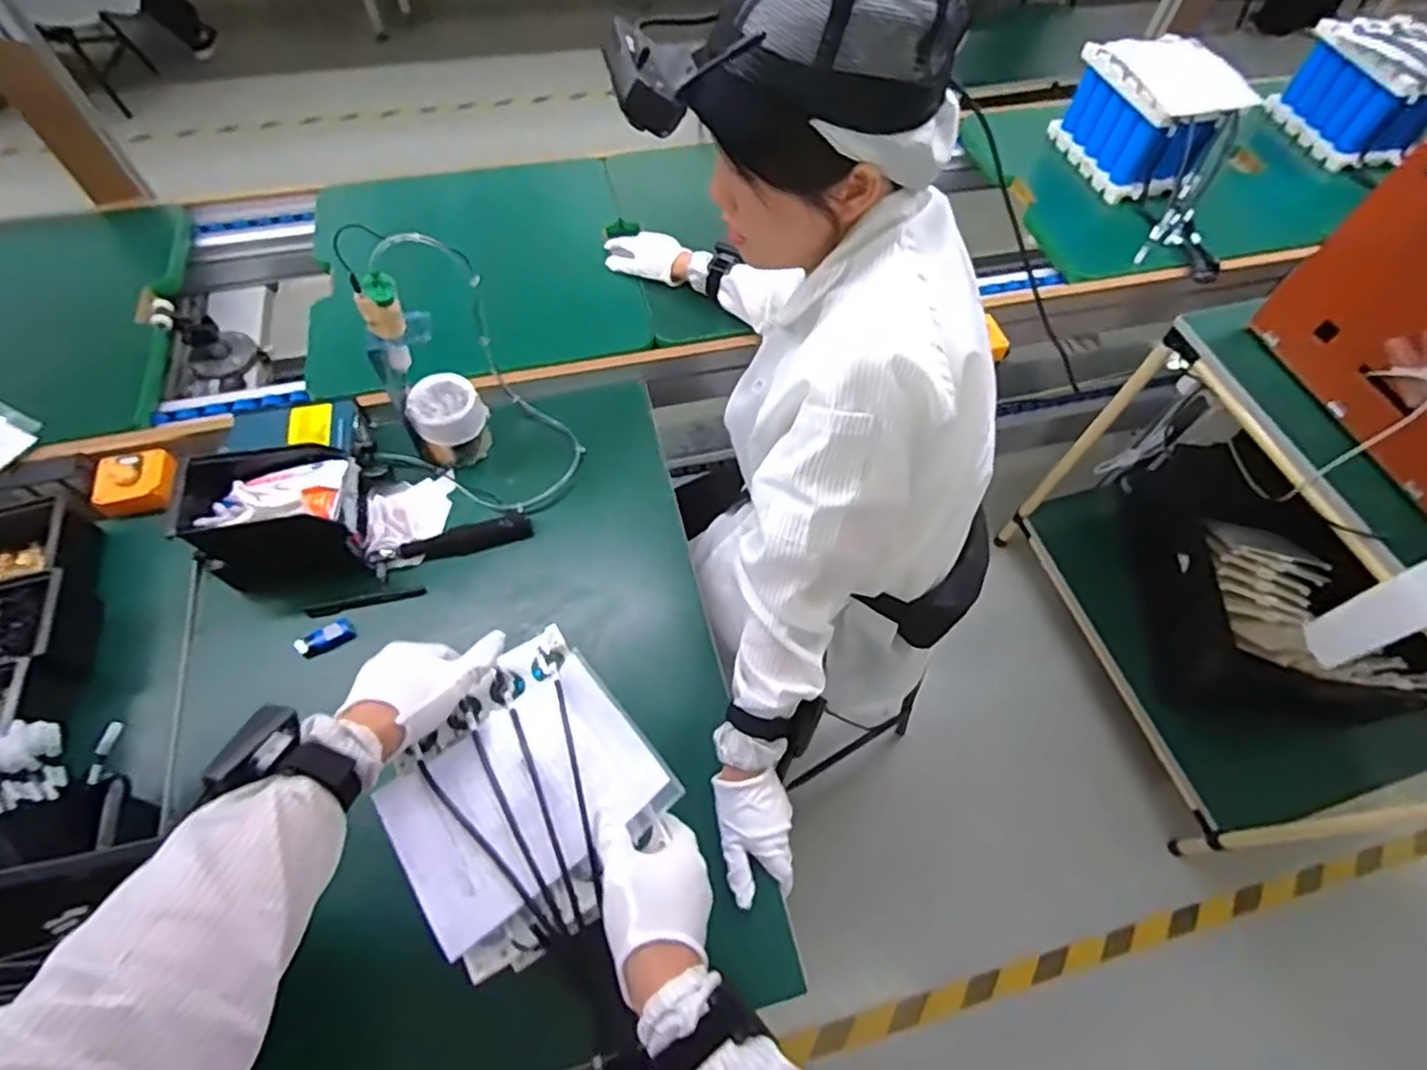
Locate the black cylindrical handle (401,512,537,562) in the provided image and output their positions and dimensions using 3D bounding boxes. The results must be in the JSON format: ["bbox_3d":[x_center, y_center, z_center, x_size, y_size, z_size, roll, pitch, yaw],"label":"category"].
[{"bbox_3d":[-0.325,0.005,0.873,0.164,0.026,0.032,-16,64,-11],"label":"black cylindrical handle"}]

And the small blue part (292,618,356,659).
[{"bbox_3d":[-0.472,0.126,0.808,0.070,0.012,0.031,-27,67,-16],"label":"small blue part"}]

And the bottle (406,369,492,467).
[{"bbox_3d":[-0.367,-0.158,0.925,0.098,0.107,0.091,1,62,-2],"label":"bottle"}]

